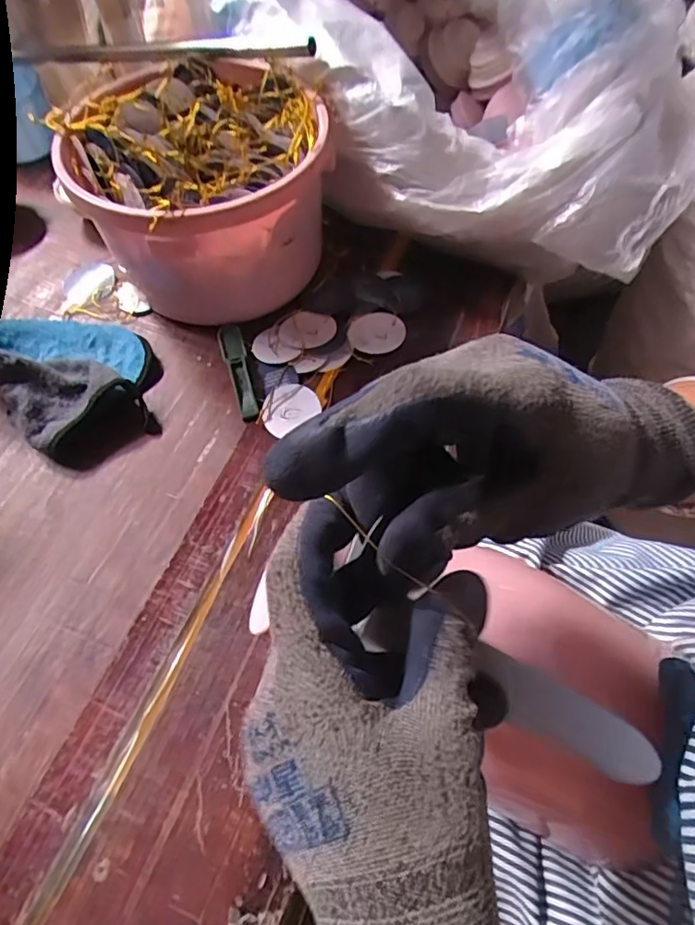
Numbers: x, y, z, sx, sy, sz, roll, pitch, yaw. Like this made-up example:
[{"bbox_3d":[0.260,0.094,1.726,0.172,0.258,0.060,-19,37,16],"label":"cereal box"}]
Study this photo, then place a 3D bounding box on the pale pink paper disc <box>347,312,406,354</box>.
[{"bbox_3d":[0.027,-0.122,0.531,0.052,0.005,0.047,7,61,5],"label":"pale pink paper disc"}]

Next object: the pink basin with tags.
[{"bbox_3d":[-0.122,-0.247,0.521,0.205,0.144,0.205,0,61,1],"label":"pink basin with tags"}]

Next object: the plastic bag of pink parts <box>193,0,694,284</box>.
[{"bbox_3d":[0.089,-0.397,0.540,0.516,0.197,0.316,35,67,19],"label":"plastic bag of pink parts"}]

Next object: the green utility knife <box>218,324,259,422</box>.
[{"bbox_3d":[-0.096,-0.081,0.503,0.020,0.015,0.101,-16,62,-8],"label":"green utility knife"}]

